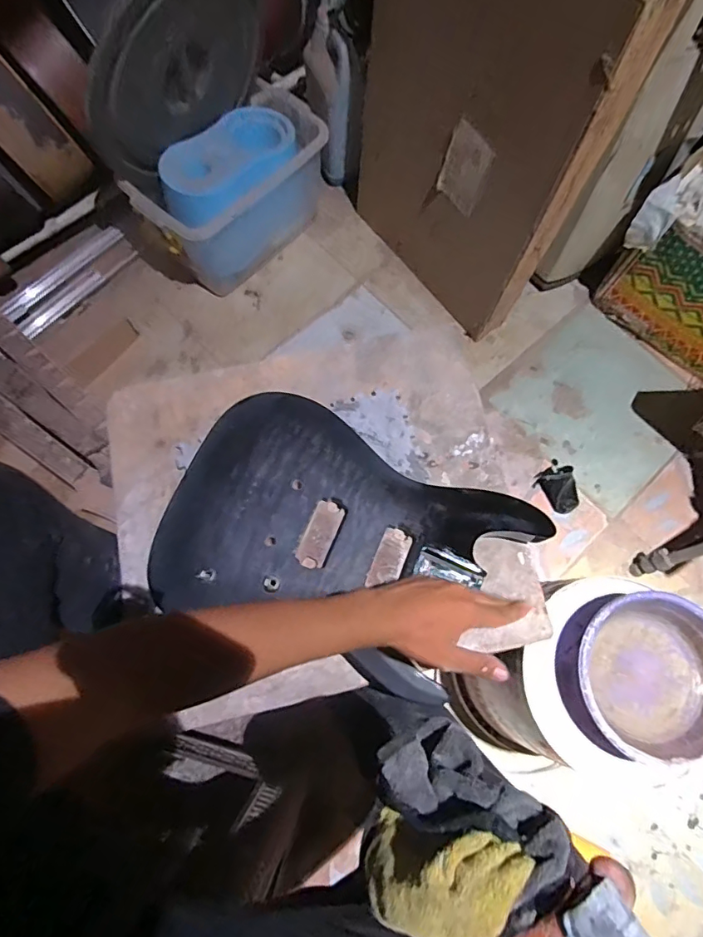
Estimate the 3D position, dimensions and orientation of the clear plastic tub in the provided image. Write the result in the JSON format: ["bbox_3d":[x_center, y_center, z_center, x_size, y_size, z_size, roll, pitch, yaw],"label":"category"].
[{"bbox_3d":[-0.241,-0.635,1.164,0.187,0.226,0.466,41,76,10],"label":"clear plastic tub"}]

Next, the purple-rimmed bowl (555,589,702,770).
[{"bbox_3d":[0.374,0.264,0.644,0.205,0.064,0.192,1,73,-2],"label":"purple-rimmed bowl"}]

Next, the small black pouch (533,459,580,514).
[{"bbox_3d":[0.453,0.038,1.086,0.078,0.045,0.112,-28,76,-10],"label":"small black pouch"}]

